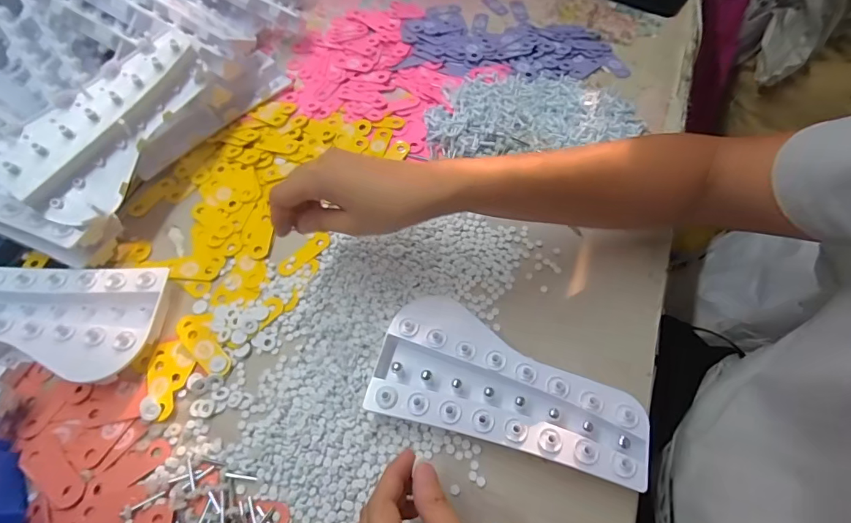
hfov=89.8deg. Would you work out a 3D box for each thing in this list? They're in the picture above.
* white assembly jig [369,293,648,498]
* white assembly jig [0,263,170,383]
[{"bbox_3d":[0.070,0.106,0.374,0.223,0.035,0.108,13,62,9],"label":"white assembly jig"},{"bbox_3d":[-0.370,0.044,0.415,0.216,0.055,0.113,8,61,6],"label":"white assembly jig"}]

